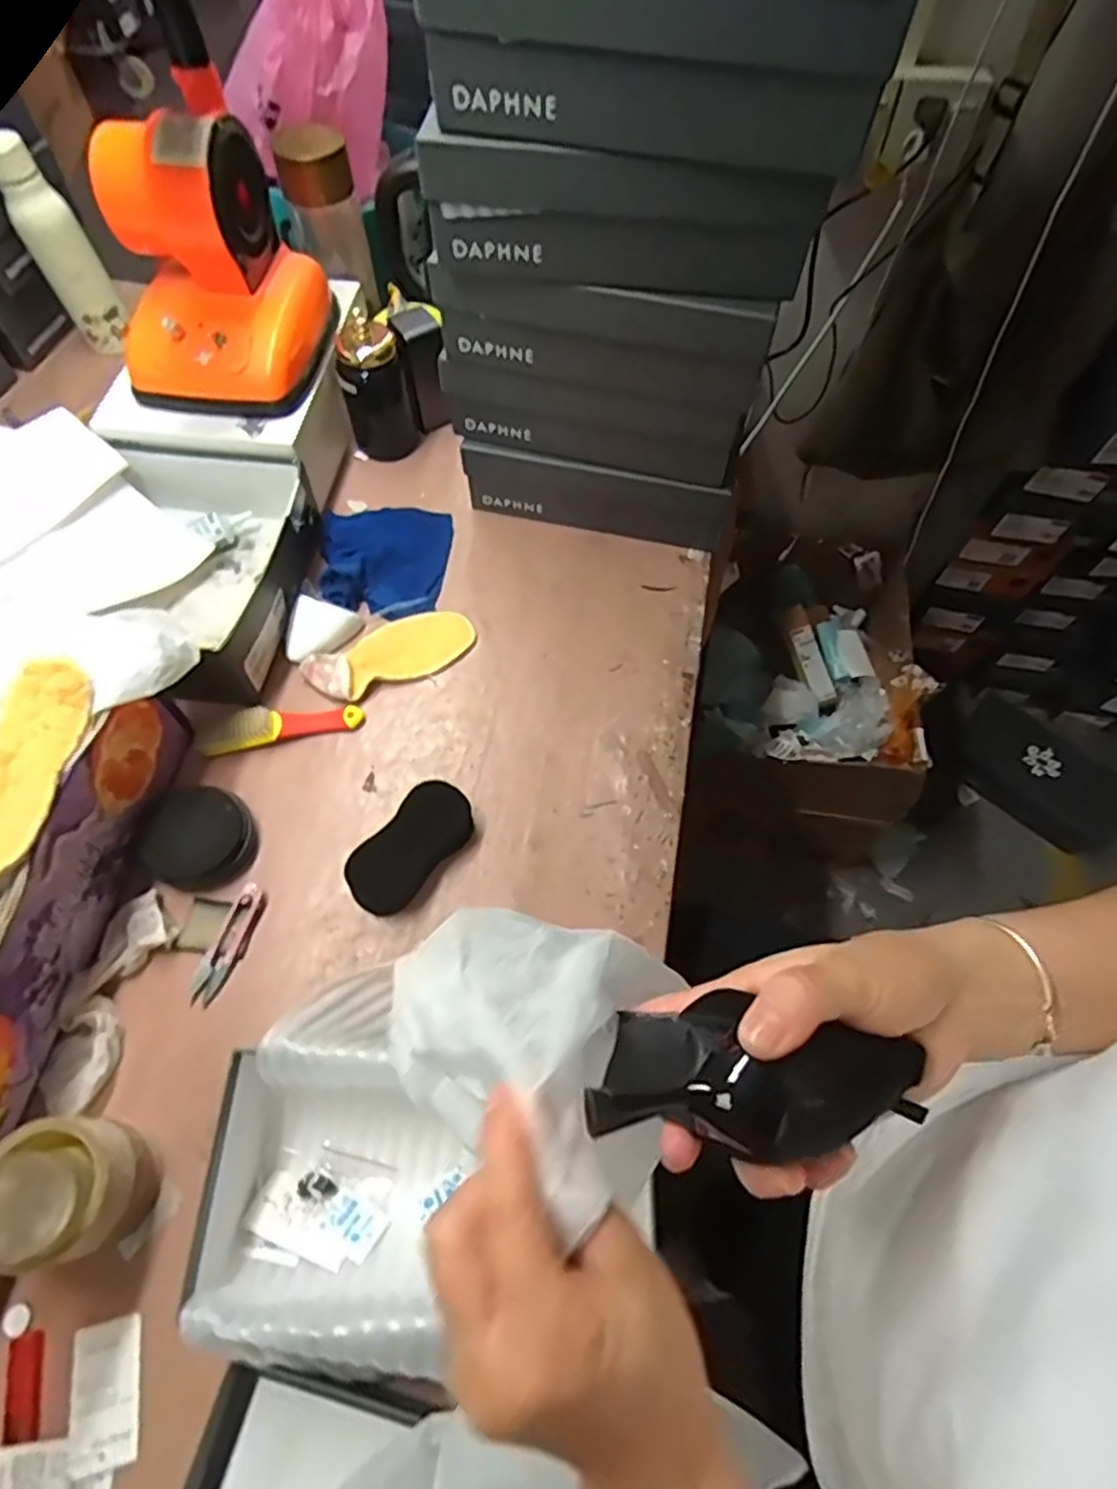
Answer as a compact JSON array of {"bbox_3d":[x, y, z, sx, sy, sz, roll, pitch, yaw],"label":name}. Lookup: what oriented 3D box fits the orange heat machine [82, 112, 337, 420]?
[{"bbox_3d":[-0.356,-0.482,0.724,0.179,0.194,0.192,3,63,0],"label":"orange heat machine"}]

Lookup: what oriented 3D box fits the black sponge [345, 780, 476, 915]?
[{"bbox_3d":[-0.135,0.093,0.659,0.058,0.035,0.127,38,68,17],"label":"black sponge"}]

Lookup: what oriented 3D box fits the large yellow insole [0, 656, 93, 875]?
[{"bbox_3d":[-0.406,0.026,0.528,0.068,0.022,0.197,4,63,1],"label":"large yellow insole"}]

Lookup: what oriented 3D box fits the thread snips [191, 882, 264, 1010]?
[{"bbox_3d":[-0.284,0.172,0.623,0.027,0.008,0.102,18,64,8],"label":"thread snips"}]

